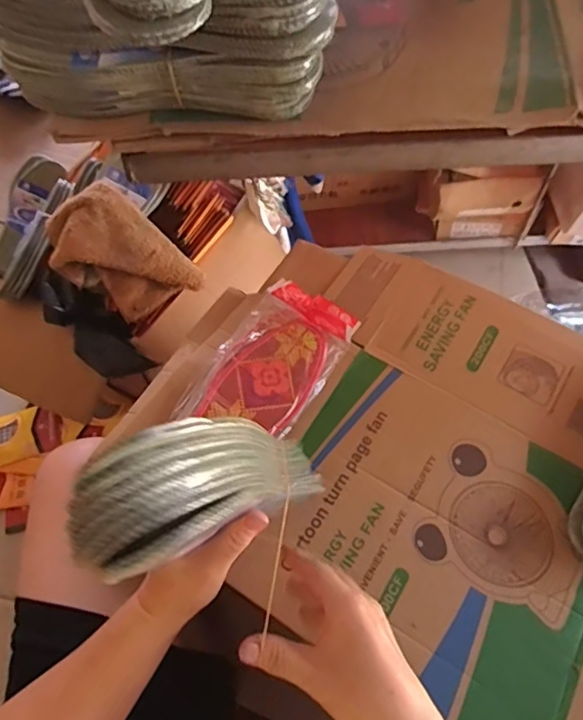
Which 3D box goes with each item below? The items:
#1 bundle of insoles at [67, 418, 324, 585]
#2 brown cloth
[{"bbox_3d":[-0.032,0.074,0.332,0.052,0.216,0.069,42,103,21],"label":"bundle of insoles"},{"bbox_3d":[-0.246,-0.145,0.776,0.138,0.052,0.206,-46,109,-1],"label":"brown cloth"}]

